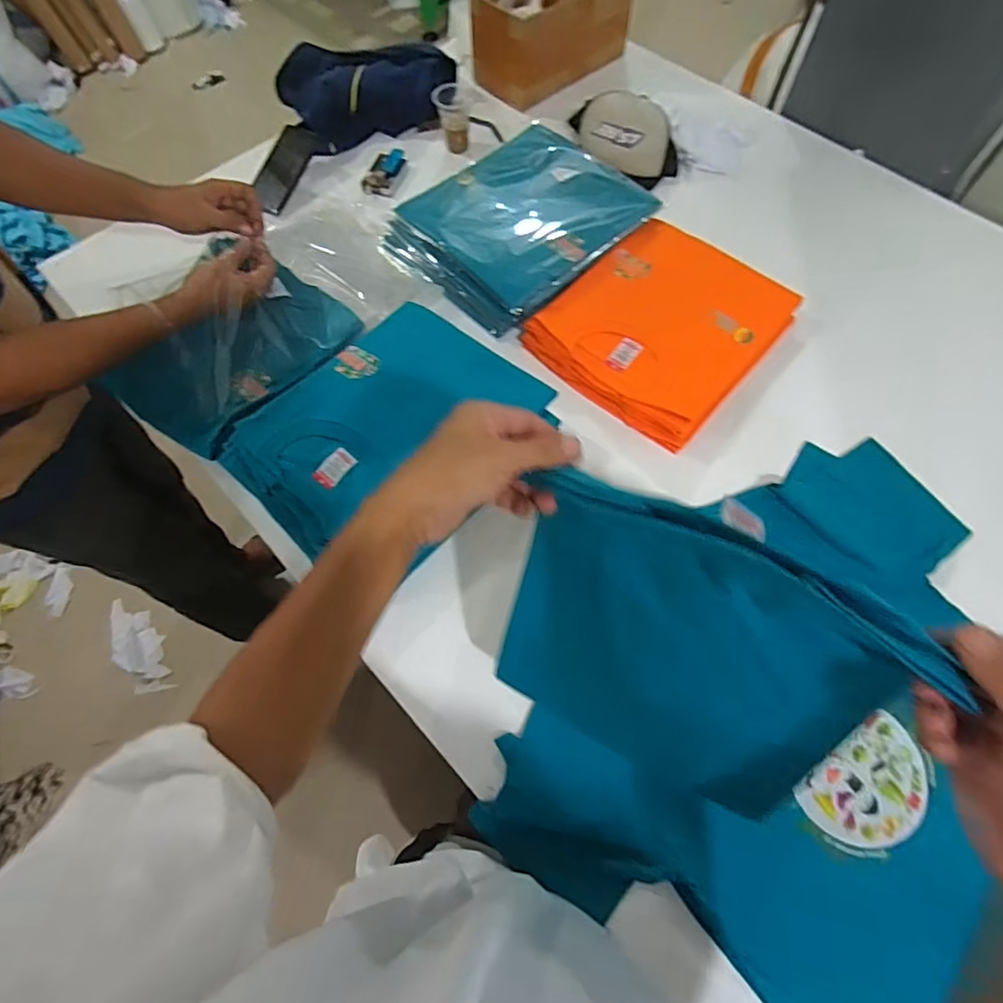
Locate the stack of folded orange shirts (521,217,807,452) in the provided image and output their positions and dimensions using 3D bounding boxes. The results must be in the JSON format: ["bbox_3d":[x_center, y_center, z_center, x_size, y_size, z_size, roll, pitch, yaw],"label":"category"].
[{"bbox_3d":[0.250,-0.267,0.841,0.280,0.050,0.341,42,72,18],"label":"stack of folded orange shirts"}]

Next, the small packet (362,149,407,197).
[{"bbox_3d":[-0.211,-0.603,1.011,0.062,0.018,0.101,15,66,8],"label":"small packet"}]

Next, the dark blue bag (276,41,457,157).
[{"bbox_3d":[-0.247,-0.769,1.052,0.333,0.097,0.184,-12,65,-4],"label":"dark blue bag"}]

